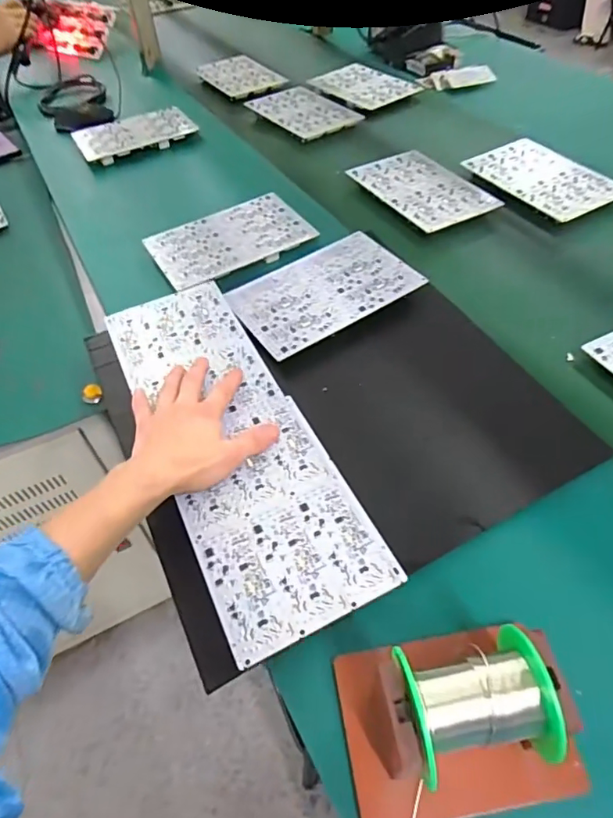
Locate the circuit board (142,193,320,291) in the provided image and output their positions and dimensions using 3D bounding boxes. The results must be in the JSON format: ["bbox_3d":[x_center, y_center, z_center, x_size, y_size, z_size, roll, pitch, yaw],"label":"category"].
[{"bbox_3d":[-0.106,-0.228,0.696,0.204,0.029,0.134,-28,55,-20],"label":"circuit board"}]

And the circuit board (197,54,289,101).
[{"bbox_3d":[-0.145,-0.712,1.074,0.120,0.011,0.203,-33,59,-13],"label":"circuit board"}]

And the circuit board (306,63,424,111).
[{"bbox_3d":[0.120,-0.650,1.011,0.136,0.014,0.187,-34,57,-23],"label":"circuit board"}]

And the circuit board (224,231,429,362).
[{"bbox_3d":[0.019,-0.144,0.602,0.208,0.006,0.133,-30,56,-17],"label":"circuit board"}]

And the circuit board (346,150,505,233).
[{"bbox_3d":[0.171,-0.334,0.751,0.134,0.005,0.199,-26,54,-18],"label":"circuit board"}]

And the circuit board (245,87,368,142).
[{"bbox_3d":[-0.005,-0.561,0.947,0.144,0.016,0.206,-29,55,-20],"label":"circuit board"}]

